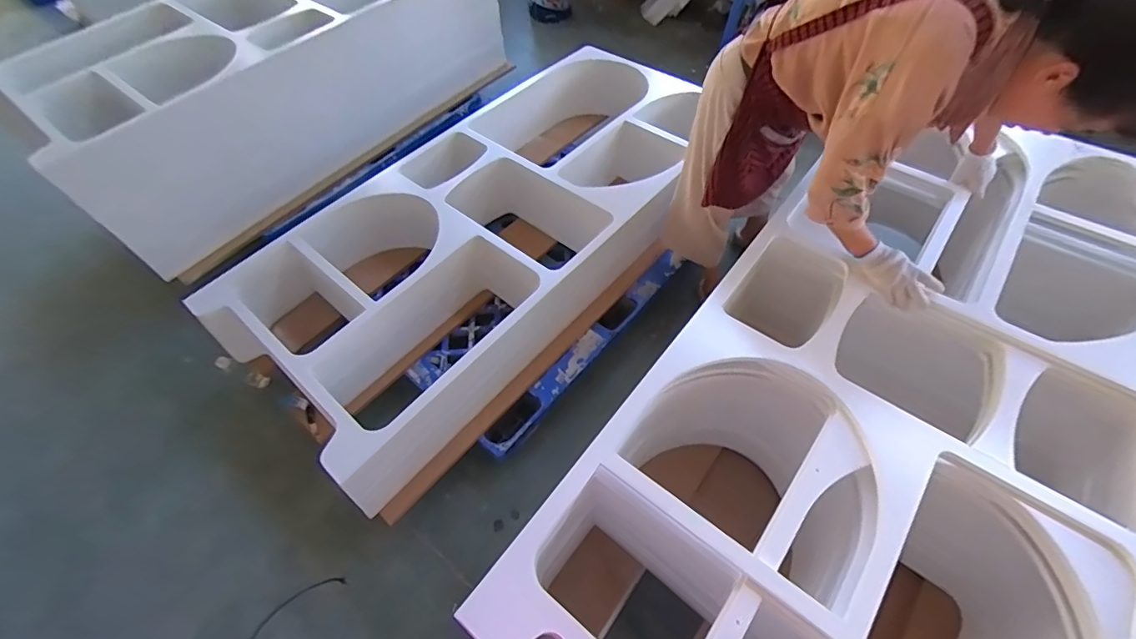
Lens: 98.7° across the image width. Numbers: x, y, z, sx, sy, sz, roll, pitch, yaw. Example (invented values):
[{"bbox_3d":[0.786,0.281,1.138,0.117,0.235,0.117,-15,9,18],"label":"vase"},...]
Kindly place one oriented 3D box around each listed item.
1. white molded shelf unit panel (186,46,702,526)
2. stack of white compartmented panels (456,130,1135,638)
[{"bbox_3d":[-0.181,-0.306,1.697,0.799,0.368,1.783,35,65,24],"label":"white molded shelf unit panel"},{"bbox_3d":[0.675,0.212,1.083,0.795,0.427,1.659,34,64,23],"label":"stack of white compartmented panels"}]

